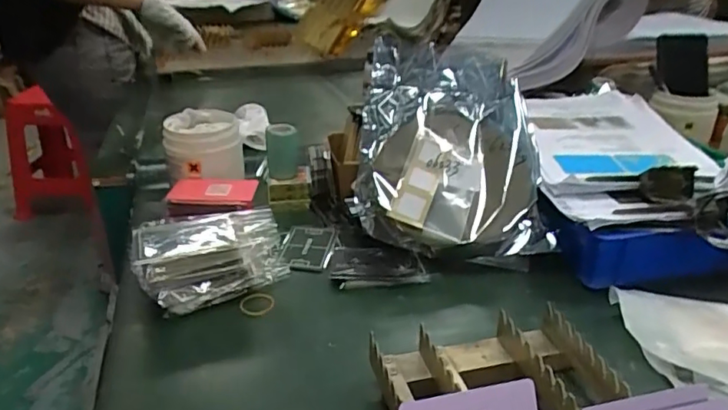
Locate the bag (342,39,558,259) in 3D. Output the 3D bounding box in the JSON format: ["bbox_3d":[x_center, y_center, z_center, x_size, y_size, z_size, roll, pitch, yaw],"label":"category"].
[{"bbox_3d":[0.086,-0.073,0.656,0.208,0.059,0.290,-6,61,0],"label":"bag"}]

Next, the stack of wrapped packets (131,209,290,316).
[{"bbox_3d":[-0.152,0.054,0.559,0.144,0.068,0.078,-17,31,-30],"label":"stack of wrapped packets"}]

